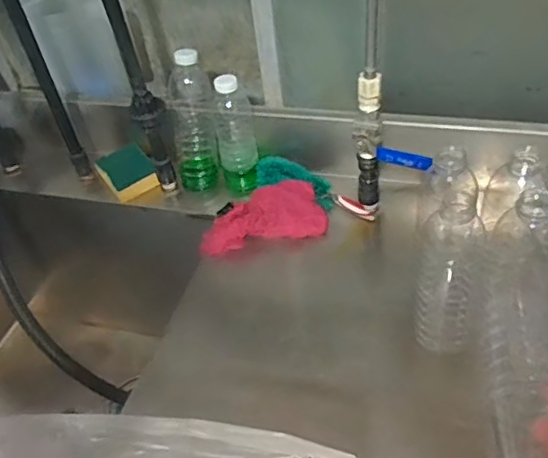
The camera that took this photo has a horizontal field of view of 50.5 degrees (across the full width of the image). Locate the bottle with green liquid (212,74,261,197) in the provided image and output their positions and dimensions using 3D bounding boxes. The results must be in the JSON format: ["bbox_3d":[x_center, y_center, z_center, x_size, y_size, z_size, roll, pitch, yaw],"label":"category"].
[{"bbox_3d":[-0.054,-0.133,0.834,0.057,0.168,0.058,-12,43,-5],"label":"bottle with green liquid"}]

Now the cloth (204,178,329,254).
[{"bbox_3d":[-0.014,-0.017,0.787,0.172,0.044,0.075,-12,43,-5],"label":"cloth"}]

